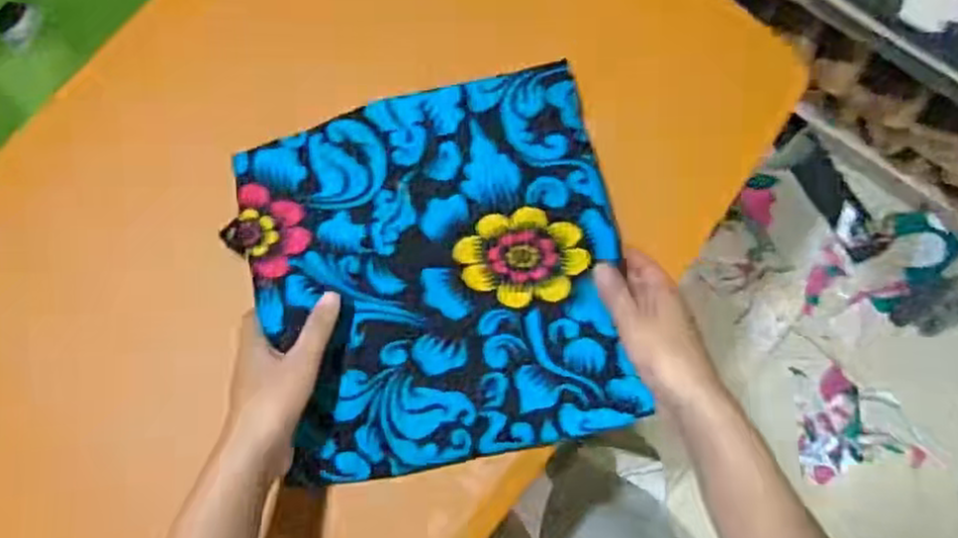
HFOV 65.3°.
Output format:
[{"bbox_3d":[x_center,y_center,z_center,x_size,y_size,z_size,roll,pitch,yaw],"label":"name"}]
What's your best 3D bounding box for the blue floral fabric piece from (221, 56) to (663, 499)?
[{"bbox_3d":[-0.028,-0.002,0.529,0.253,0.018,0.264,-13,78,-3],"label":"blue floral fabric piece"}]

